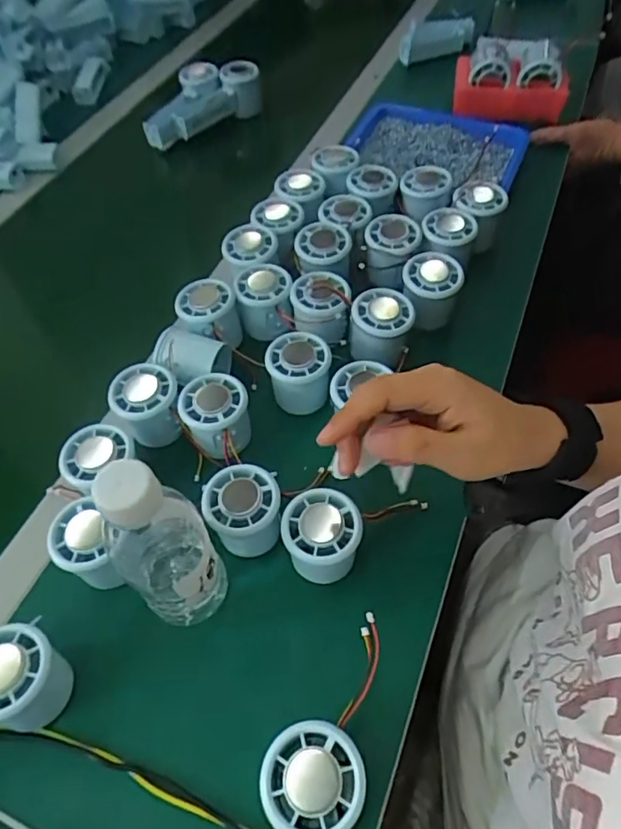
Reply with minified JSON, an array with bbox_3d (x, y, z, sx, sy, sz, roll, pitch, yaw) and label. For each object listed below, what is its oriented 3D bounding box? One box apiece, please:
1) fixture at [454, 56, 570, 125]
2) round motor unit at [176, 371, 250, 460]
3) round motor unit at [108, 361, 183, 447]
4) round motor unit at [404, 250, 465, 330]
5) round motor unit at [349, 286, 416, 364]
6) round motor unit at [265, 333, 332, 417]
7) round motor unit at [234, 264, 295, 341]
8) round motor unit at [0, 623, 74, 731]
[{"bbox_3d":[0.277,-0.452,0.765,0.151,0.053,0.077,0,55,4],"label":"fixture"},{"bbox_3d":[-0.081,0.002,0.478,0.058,0.052,0.058,-11,55,-4],"label":"round motor unit"},{"bbox_3d":[-0.141,-0.007,0.485,0.057,0.054,0.057,-22,56,-12],"label":"round motor unit"},{"bbox_3d":[0.119,-0.123,0.543,0.053,0.055,0.055,-2,55,3],"label":"round motor unit"},{"bbox_3d":[0.066,-0.081,0.512,0.055,0.049,0.057,2,55,5],"label":"round motor unit"},{"bbox_3d":[-0.010,-0.037,0.500,0.055,0.054,0.051,-2,55,3],"label":"round motor unit"},{"bbox_3d":[-0.044,-0.111,0.552,0.053,0.053,0.060,-4,55,1],"label":"round motor unit"},{"bbox_3d":[-0.193,0.174,0.364,0.053,0.057,0.054,-2,55,3],"label":"round motor unit"}]

